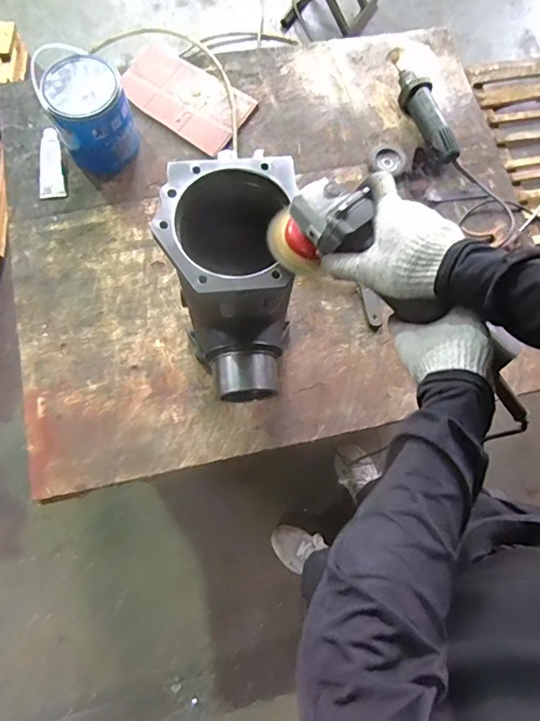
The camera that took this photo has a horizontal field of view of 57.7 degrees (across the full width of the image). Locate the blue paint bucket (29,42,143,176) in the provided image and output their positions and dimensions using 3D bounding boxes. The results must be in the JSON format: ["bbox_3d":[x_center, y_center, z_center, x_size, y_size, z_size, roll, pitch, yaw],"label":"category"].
[{"bbox_3d":[-0.358,-0.496,0.991,0.153,0.152,0.164,-23,76,-8],"label":"blue paint bucket"}]

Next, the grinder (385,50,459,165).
[{"bbox_3d":[0.337,-0.574,1.089,0.061,0.080,0.306,-23,76,-8],"label":"grinder"}]

